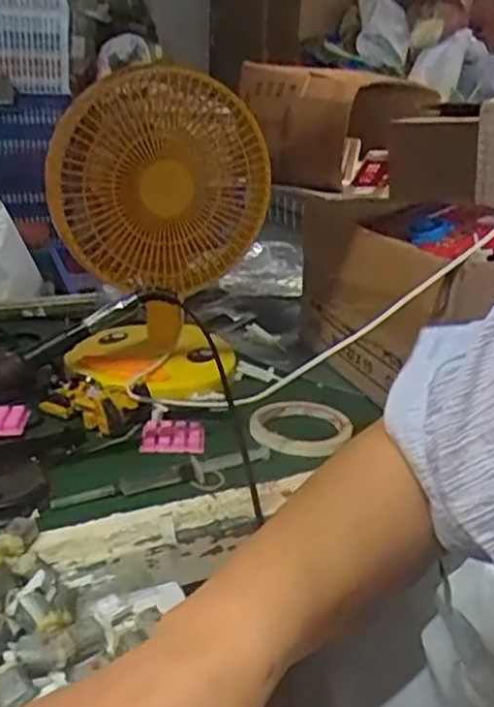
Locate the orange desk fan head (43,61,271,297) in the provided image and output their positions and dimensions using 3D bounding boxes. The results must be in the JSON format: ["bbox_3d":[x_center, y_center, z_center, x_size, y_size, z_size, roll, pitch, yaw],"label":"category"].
[{"bbox_3d":[-0.082,-0.166,0.685,0.216,0.193,0.076,-6,24,-22],"label":"orange desk fan head"}]

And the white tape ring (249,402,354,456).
[{"bbox_3d":[0.053,0.071,0.690,0.097,0.009,0.099,2,22,-1],"label":"white tape ring"}]

